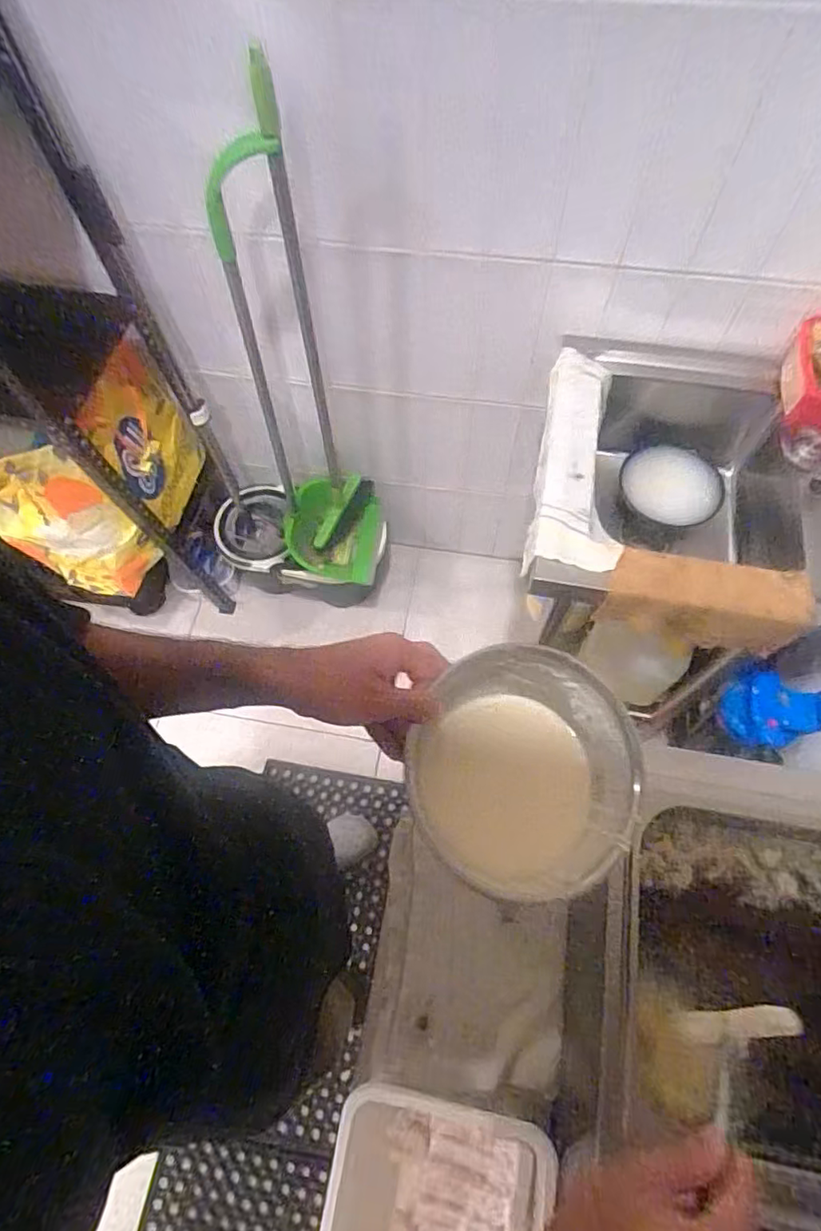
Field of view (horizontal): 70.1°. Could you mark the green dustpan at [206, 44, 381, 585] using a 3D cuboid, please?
[{"bbox_3d":[-0.227,-0.423,1.138,0.261,0.959,0.320,-9,65,-2],"label":"green dustpan"}]

